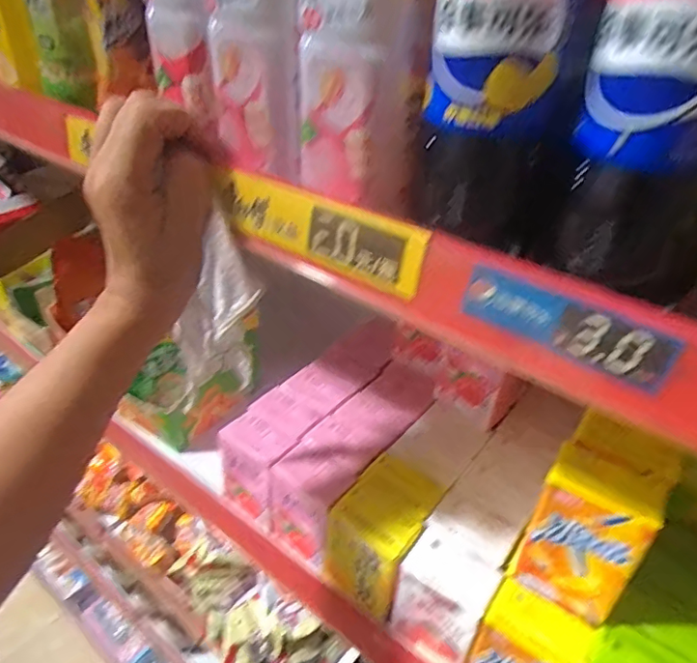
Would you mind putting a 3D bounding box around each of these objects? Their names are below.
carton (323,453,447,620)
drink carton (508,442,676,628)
[{"bbox_3d":[0.031,0.171,0.461,0.069,0.084,0.091,24,42,26],"label":"carton"},{"bbox_3d":[0.156,0.136,0.361,0.068,0.106,0.044,24,42,27],"label":"drink carton"}]

